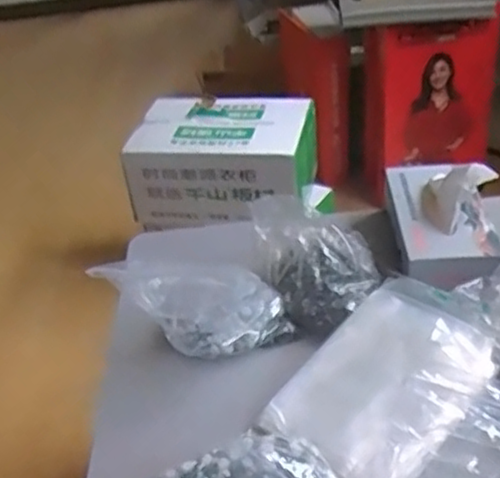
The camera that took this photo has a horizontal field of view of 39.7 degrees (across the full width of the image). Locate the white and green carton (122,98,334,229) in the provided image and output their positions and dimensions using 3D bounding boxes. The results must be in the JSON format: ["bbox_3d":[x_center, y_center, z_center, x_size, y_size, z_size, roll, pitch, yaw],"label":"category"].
[{"bbox_3d":[-0.046,-0.168,1.538,0.394,0.208,0.241,4,37,14],"label":"white and green carton"}]

